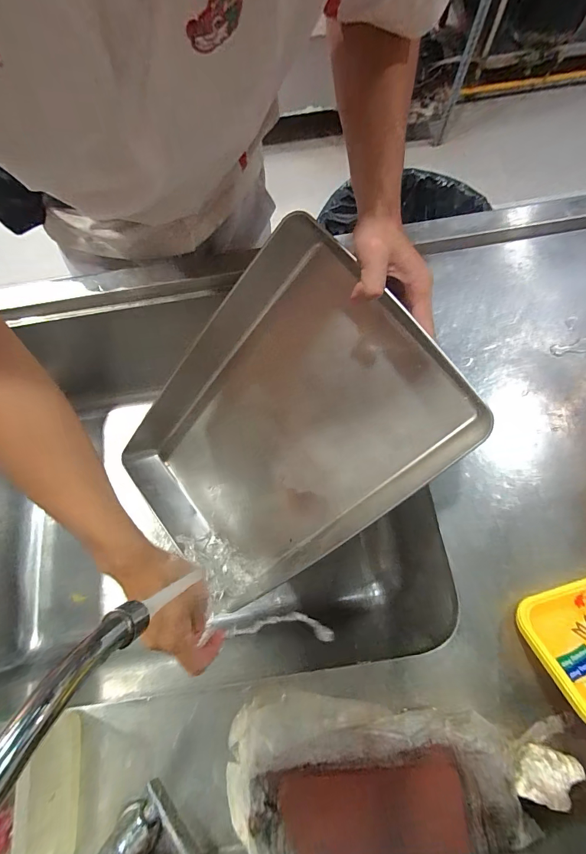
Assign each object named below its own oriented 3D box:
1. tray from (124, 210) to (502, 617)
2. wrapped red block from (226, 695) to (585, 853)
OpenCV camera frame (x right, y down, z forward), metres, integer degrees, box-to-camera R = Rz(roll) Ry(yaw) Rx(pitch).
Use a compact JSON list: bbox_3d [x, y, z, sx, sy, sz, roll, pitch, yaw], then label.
[{"bbox_3d":[-0.038,0.008,0.454,0.433,0.053,0.328,-45,76,28],"label":"tray"},{"bbox_3d":[0.097,0.320,0.320,0.320,0.056,0.107,0,73,4],"label":"wrapped red block"}]

